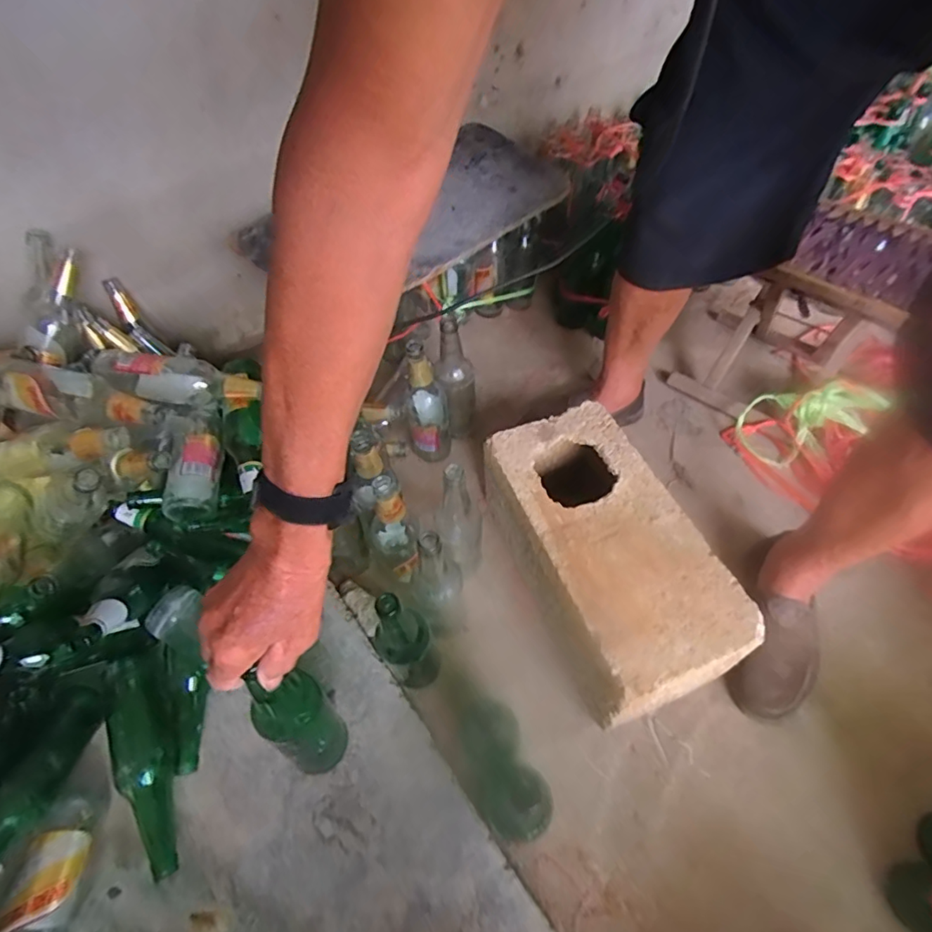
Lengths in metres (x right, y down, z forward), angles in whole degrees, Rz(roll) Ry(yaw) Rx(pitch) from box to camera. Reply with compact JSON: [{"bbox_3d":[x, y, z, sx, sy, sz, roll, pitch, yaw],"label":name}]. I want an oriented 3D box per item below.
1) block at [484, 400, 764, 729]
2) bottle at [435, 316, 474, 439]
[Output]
[{"bbox_3d":[0.186,0.126,0.746,0.185,0.195,0.376,-19,57,-11],"label":"block"},{"bbox_3d":[-0.017,-0.143,0.880,0.059,0.271,0.061,-3,55,0],"label":"bottle"}]

